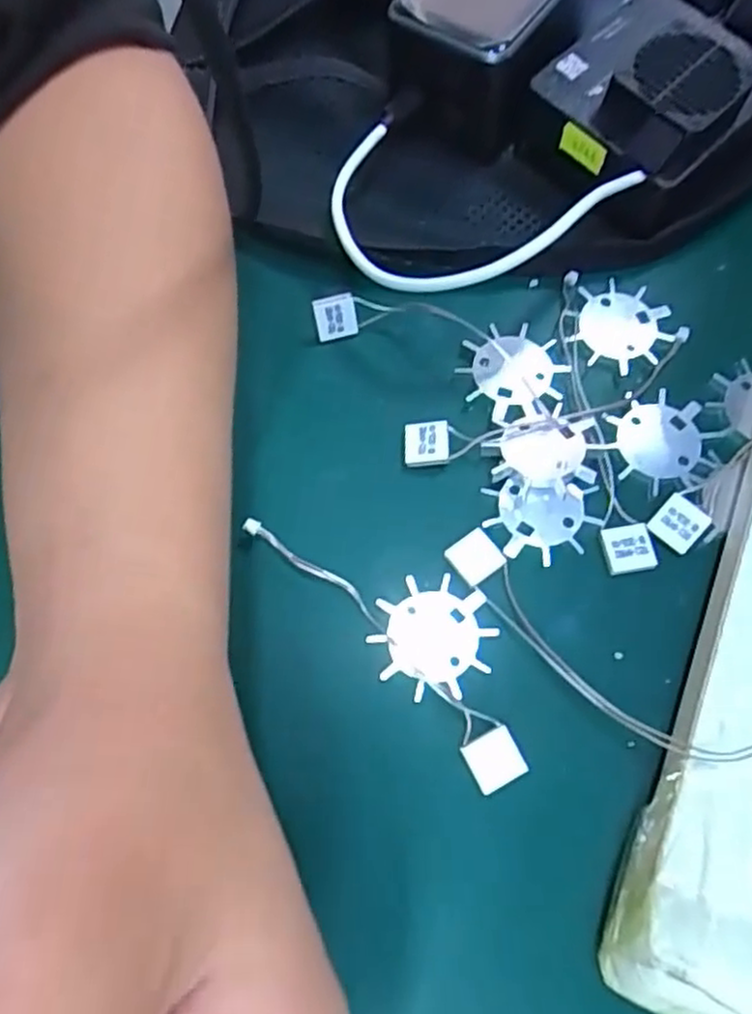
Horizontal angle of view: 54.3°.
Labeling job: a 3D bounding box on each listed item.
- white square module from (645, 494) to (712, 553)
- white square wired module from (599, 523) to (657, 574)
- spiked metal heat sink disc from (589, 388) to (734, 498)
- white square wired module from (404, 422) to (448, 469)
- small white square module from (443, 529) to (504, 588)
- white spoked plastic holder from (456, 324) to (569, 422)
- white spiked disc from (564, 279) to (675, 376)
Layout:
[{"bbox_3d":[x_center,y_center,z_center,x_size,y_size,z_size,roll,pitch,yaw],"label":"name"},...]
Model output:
[{"bbox_3d":[0.103,0.005,0.249,0.016,0.006,0.015,39,74,16],"label":"white square module"},{"bbox_3d":[0.086,0.014,0.248,0.017,0.004,0.016,-10,68,-2],"label":"white square wired module"},{"bbox_3d":[0.101,-0.025,0.260,0.038,0.008,0.038,-1,68,2],"label":"spiked metal heat sink disc"},{"bbox_3d":[0.018,-0.023,0.265,0.016,0.006,0.016,0,68,2],"label":"white square wired module"},{"bbox_3d":[0.034,0.017,0.248,0.015,0.004,0.016,-37,71,-12],"label":"small white square module"},{"bbox_3d":[0.052,-0.051,0.274,0.038,0.004,0.037,-1,68,2],"label":"white spoked plastic holder"},{"bbox_3d":[0.092,-0.070,0.280,0.036,0.004,0.037,-1,68,2],"label":"white spiked disc"}]

